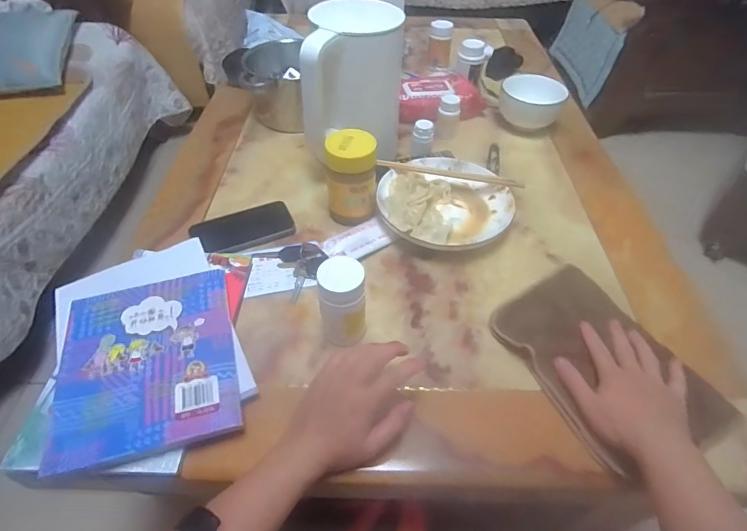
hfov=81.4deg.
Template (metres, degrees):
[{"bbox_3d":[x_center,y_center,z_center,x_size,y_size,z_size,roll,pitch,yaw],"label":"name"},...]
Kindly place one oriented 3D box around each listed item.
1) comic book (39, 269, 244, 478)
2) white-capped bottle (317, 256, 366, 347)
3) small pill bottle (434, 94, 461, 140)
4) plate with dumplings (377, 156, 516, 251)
[{"bbox_3d":[-0.241,0.099,0.468,0.171,0.017,0.205,-12,50,-13],"label":"comic book"},{"bbox_3d":[-0.034,0.043,0.489,0.048,0.095,0.054,-1,48,-1],"label":"white-capped bottle"},{"bbox_3d":[0.136,-0.273,0.798,0.041,0.072,0.036,9,49,8],"label":"small pill bottle"},{"bbox_3d":[0.109,-0.103,0.669,0.196,0.034,0.184,0,48,0],"label":"plate with dumplings"}]

